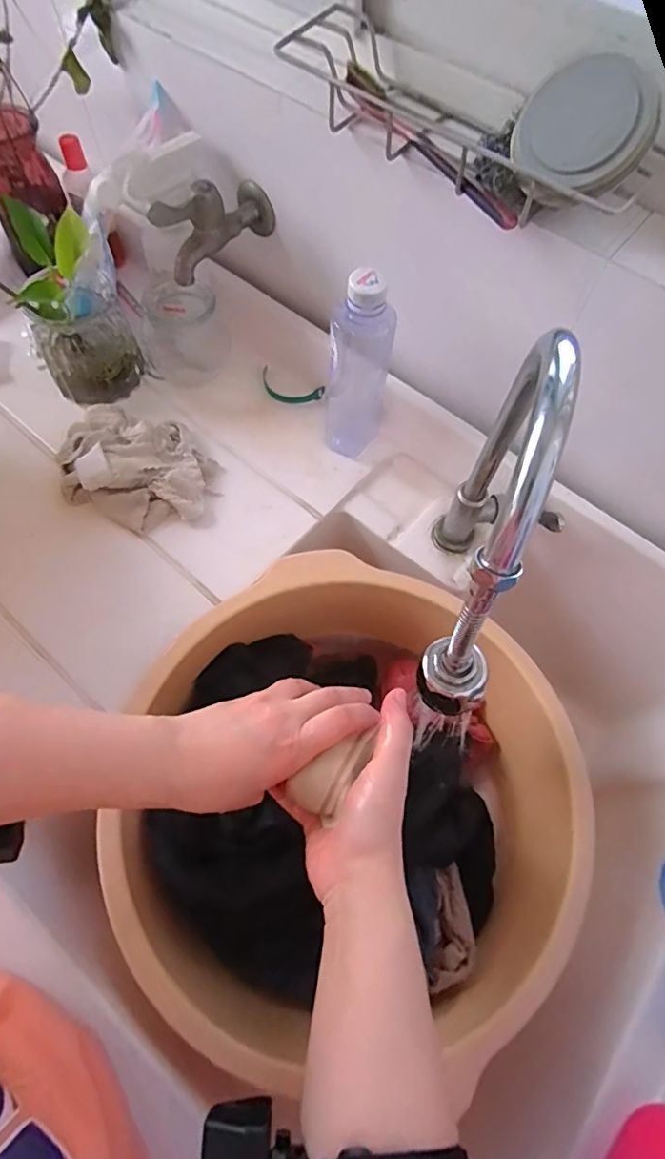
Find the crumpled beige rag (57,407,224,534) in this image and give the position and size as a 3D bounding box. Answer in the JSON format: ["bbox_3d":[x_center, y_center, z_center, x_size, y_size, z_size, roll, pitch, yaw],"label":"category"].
[{"bbox_3d":[-0.194,-0.117,0.530,0.161,0.047,0.124,24,66,8],"label":"crumpled beige rag"}]

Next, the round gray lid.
[{"bbox_3d":[0.155,-0.278,0.329,0.077,0.013,0.074,3,98,26],"label":"round gray lid"}]

